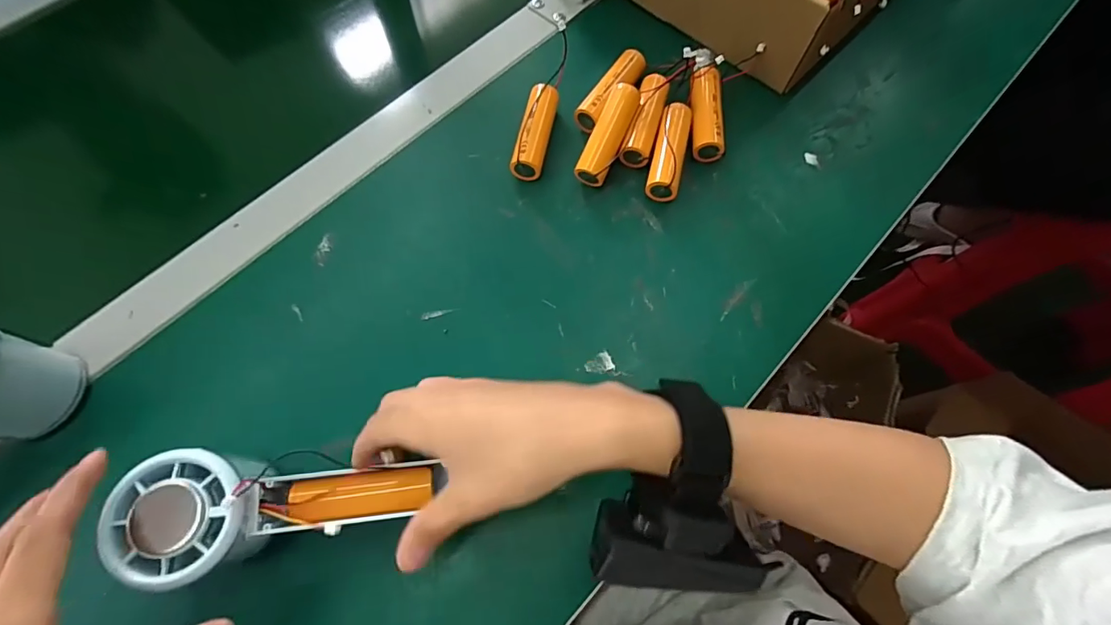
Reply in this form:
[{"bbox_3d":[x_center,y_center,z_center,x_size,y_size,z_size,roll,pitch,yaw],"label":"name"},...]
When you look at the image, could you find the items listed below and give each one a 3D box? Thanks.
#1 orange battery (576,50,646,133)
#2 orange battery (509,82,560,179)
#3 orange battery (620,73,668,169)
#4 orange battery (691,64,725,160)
[{"bbox_3d":[0.042,-0.167,0.371,0.023,0.022,0.077,30,71,11],"label":"orange battery"},{"bbox_3d":[-0.014,-0.131,0.352,0.021,0.022,0.072,12,68,4],"label":"orange battery"},{"bbox_3d":[0.067,-0.141,0.357,0.021,0.021,0.077,16,69,6],"label":"orange battery"},{"bbox_3d":[0.112,-0.148,0.363,0.022,0.022,0.076,3,68,1],"label":"orange battery"}]

